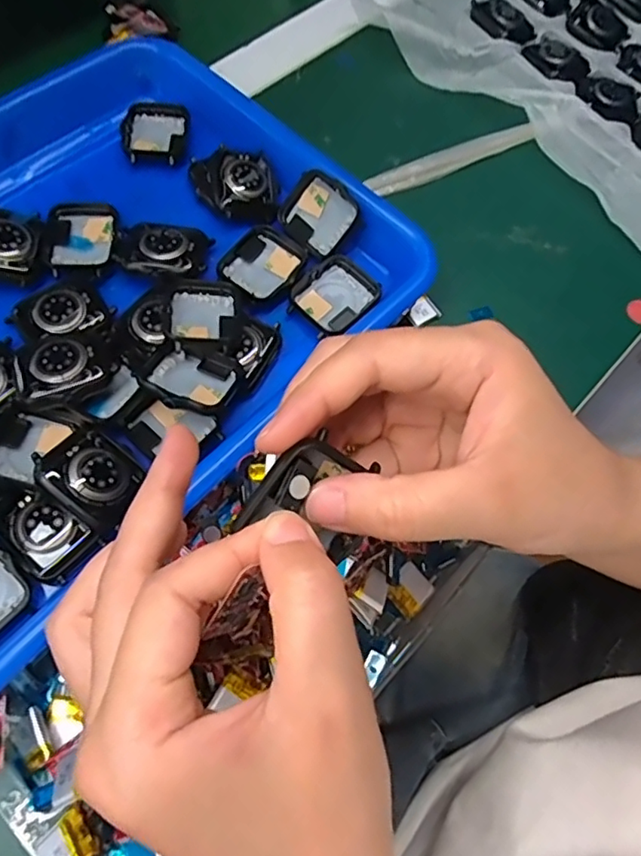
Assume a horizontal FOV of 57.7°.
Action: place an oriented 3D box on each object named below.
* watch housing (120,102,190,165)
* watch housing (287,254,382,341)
[{"bbox_3d":[-0.099,-0.173,0.343,0.035,0.009,0.043,5,69,0],"label":"watch housing"},{"bbox_3d":[0.007,-0.070,0.310,0.036,0.010,0.043,41,73,13],"label":"watch housing"}]

